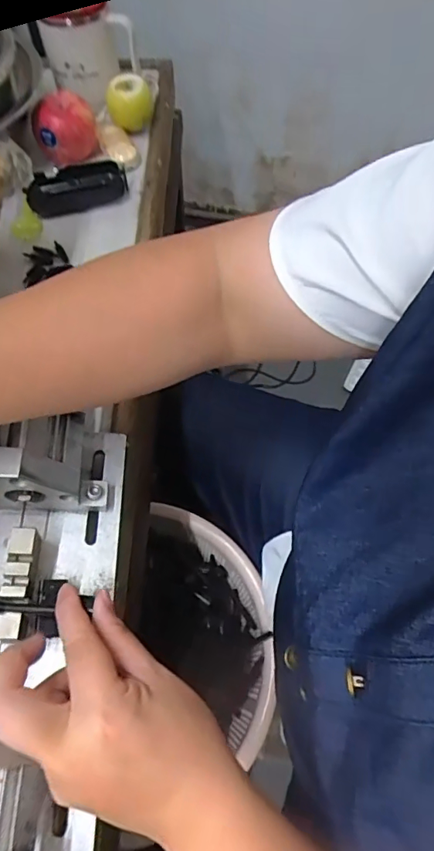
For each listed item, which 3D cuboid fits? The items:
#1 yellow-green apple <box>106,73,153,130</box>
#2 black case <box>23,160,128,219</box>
[{"bbox_3d":[-0.108,-0.401,0.611,0.056,0.049,0.050,-8,62,-5],"label":"yellow-green apple"},{"bbox_3d":[-0.161,-0.274,0.571,0.110,0.029,0.061,-6,62,-4],"label":"black case"}]

